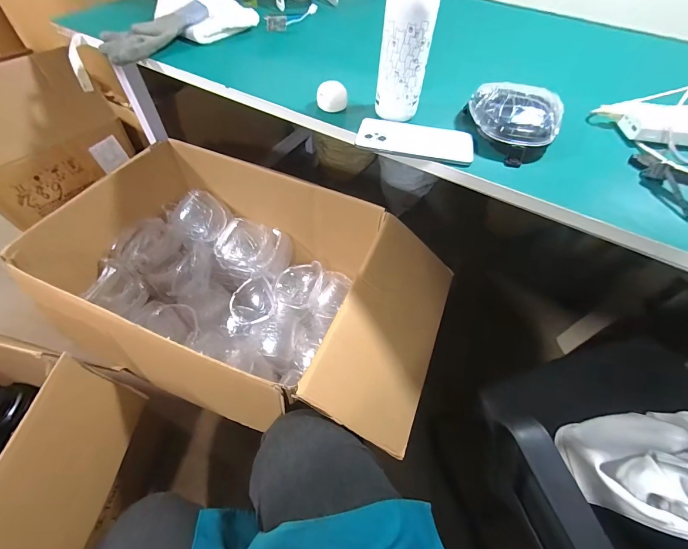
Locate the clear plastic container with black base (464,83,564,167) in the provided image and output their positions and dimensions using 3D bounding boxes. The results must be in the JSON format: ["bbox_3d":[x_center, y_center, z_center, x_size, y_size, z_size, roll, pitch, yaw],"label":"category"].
[{"bbox_3d":[0.236,-0.216,0.471,0.127,0.068,0.113,23,56,12],"label":"clear plastic container with black base"}]

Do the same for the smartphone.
[{"bbox_3d":[0.102,-0.193,0.478,0.160,0.014,0.065,13,54,6],"label":"smartphone"}]

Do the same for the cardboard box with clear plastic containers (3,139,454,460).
[{"bbox_3d":[-0.213,0.026,0.816,0.865,0.354,0.499,21,55,11],"label":"cardboard box with clear plastic containers"}]

